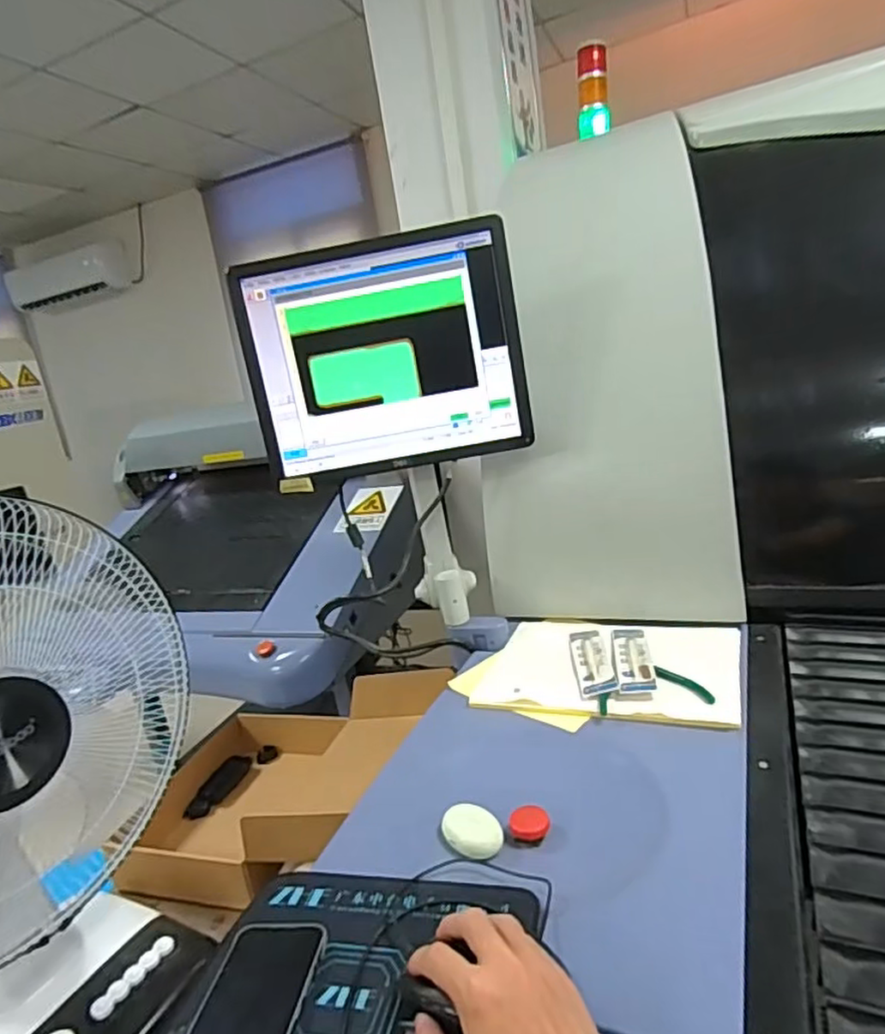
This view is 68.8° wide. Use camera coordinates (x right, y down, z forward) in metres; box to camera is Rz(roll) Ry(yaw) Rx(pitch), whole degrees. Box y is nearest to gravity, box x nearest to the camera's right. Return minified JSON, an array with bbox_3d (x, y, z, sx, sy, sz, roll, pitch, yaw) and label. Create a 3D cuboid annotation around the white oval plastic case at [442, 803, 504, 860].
[{"bbox_3d":[0.029,0.305,0.629,0.045,0.020,0.057,-18,18,-36],"label":"white oval plastic case"}]

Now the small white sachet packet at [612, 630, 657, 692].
[{"bbox_3d":[0.249,0.181,0.849,0.045,0.012,0.181,-6,14,13],"label":"small white sachet packet"}]

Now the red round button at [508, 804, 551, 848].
[{"bbox_3d":[0.085,0.302,0.635,0.039,0.017,0.037,-7,14,2],"label":"red round button"}]

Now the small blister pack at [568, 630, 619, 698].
[{"bbox_3d":[0.198,0.186,0.864,0.046,0.013,0.186,-7,14,8],"label":"small blister pack"}]

